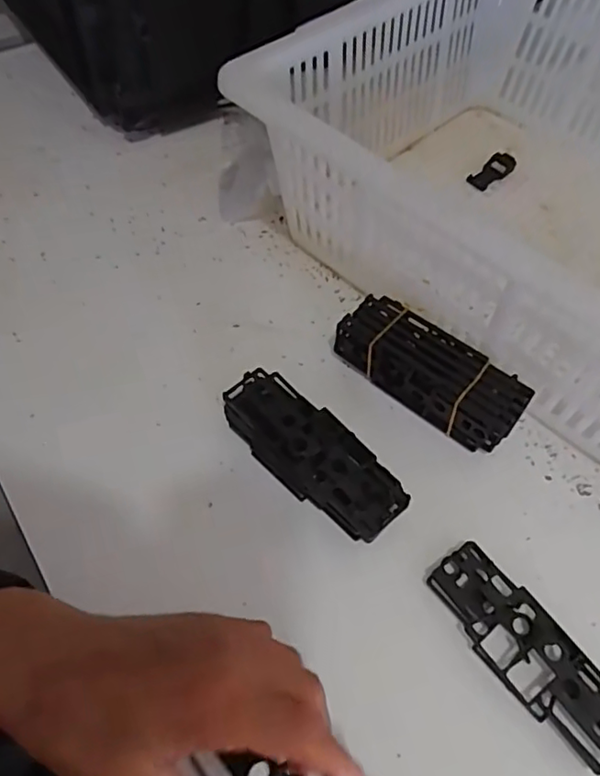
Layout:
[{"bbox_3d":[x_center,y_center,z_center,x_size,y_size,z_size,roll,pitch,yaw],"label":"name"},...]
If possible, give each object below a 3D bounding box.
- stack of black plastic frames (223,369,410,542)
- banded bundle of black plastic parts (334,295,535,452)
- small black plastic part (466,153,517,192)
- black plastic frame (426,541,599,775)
[{"bbox_3d":[0.005,0.042,0.372,0.049,0.036,0.129,-37,65,-25],"label":"stack of black plastic frames"},{"bbox_3d":[0.088,-0.011,0.404,0.127,0.044,0.045,37,61,20],"label":"banded bundle of black plastic parts"},{"bbox_3d":[0.179,-0.199,0.545,0.054,0.013,0.020,-34,64,-24],"label":"small black plastic part"},{"bbox_3d":[0.124,0.143,0.325,0.043,0.018,0.120,-32,63,-22],"label":"black plastic frame"}]

